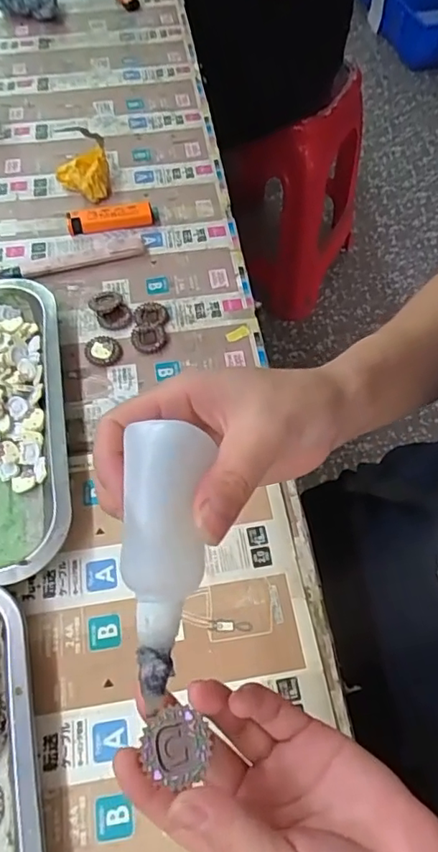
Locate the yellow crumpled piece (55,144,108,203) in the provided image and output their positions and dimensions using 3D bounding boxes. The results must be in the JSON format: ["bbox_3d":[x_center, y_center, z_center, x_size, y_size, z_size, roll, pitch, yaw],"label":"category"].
[{"bbox_3d":[-0.134,-0.246,0.545,0.050,0.026,0.052,-10,60,-8],"label":"yellow crumpled piece"}]

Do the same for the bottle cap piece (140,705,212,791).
[{"bbox_3d":[-0.016,0.123,0.216,0.026,0.007,0.024,1,59,-1],"label":"bottle cap piece"}]

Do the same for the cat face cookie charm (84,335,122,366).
[{"bbox_3d":[-0.095,-0.062,0.453,0.029,0.008,0.030,-11,60,-8],"label":"cat face cookie charm"}]

